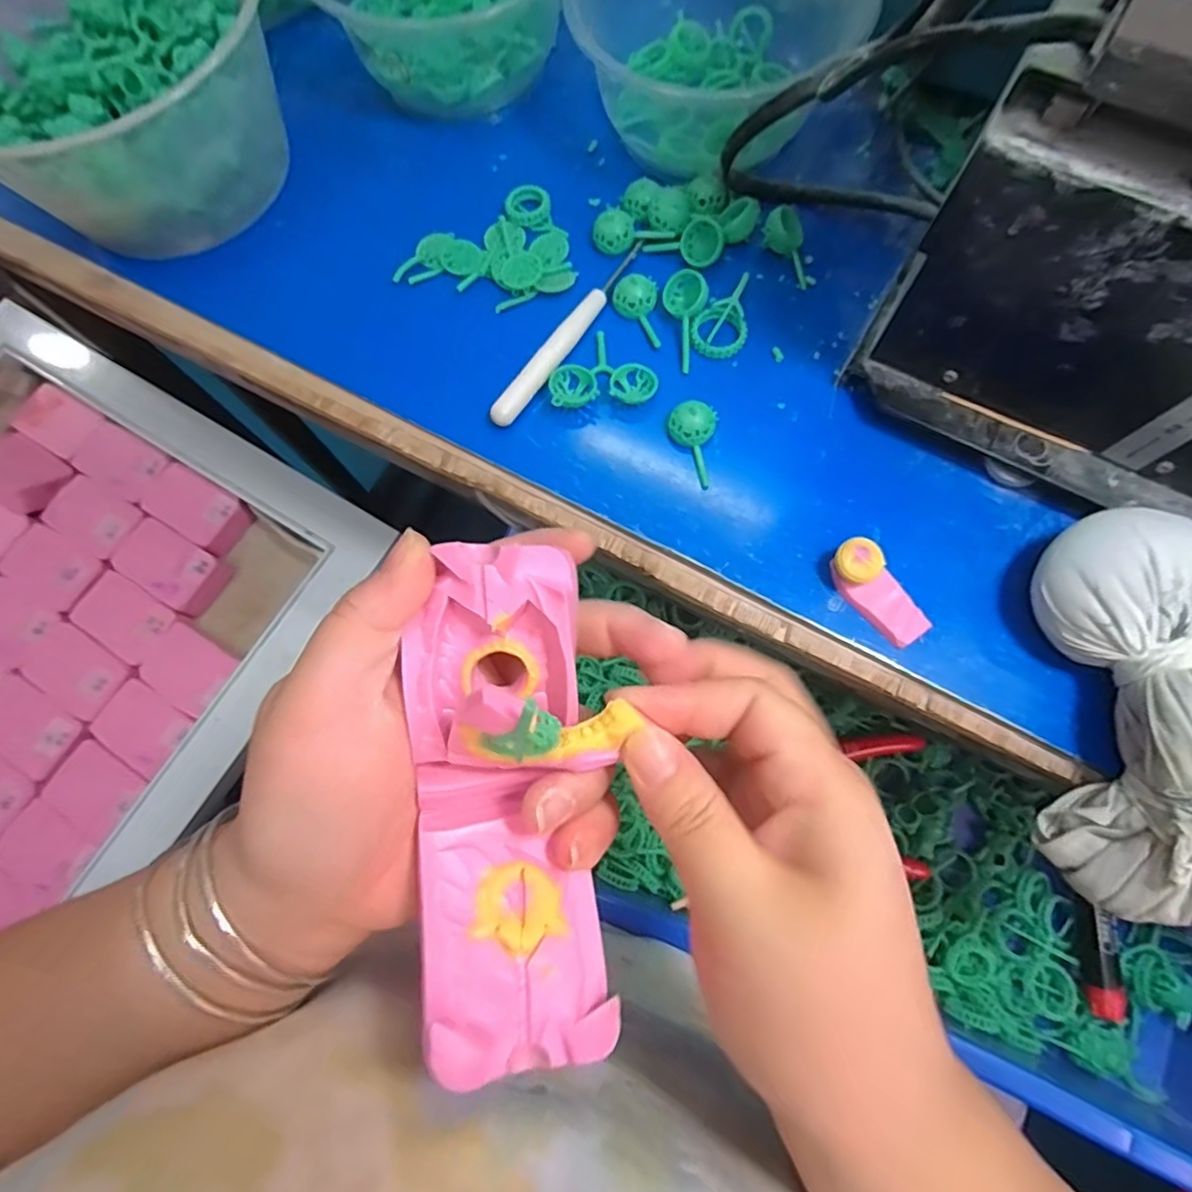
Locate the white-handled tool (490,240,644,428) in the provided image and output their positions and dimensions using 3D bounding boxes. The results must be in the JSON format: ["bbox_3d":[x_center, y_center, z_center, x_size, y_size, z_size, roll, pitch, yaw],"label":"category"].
[{"bbox_3d":[-0.011,-0.124,0.286,0.011,0.008,0.115,33,78,10],"label":"white-handled tool"}]

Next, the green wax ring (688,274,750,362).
[{"bbox_3d":[0.059,-0.130,0.286,0.024,0.008,0.041,16,76,7],"label":"green wax ring"}]

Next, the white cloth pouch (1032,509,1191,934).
[{"bbox_3d":[0.196,0.040,0.215,0.063,0.043,0.141,0,75,2],"label":"white cloth pouch"}]

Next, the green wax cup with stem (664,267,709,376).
[{"bbox_3d":[0.040,-0.128,0.282,0.019,0.014,0.045,7,75,4],"label":"green wax cup with stem"}]

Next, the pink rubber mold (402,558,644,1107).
[{"bbox_3d":[-0.022,0.051,0.164,0.055,0.039,0.125,-4,83,1],"label":"pink rubber mold"}]

